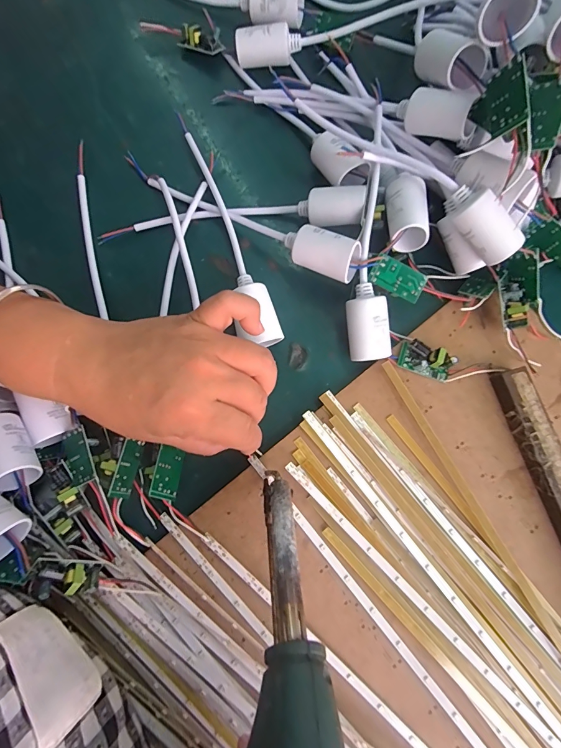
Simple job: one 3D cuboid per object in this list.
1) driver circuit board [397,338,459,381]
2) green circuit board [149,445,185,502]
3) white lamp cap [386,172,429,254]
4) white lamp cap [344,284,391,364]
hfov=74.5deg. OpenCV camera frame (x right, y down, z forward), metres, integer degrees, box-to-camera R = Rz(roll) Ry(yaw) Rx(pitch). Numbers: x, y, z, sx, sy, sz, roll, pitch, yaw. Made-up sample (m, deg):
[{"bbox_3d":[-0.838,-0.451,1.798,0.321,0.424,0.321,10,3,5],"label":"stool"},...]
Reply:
[{"bbox_3d":[0.106,-0.010,0.267,0.037,0.014,0.020,20,79,4],"label":"driver circuit board"},{"bbox_3d":[-0.075,0.066,0.246,0.004,0.021,0.033,-17,54,35],"label":"green circuit board"},{"bbox_3d":[0.088,-0.113,0.251,0.028,0.023,0.046,2,78,0],"label":"white lamp cap"},{"bbox_3d":[0.061,-0.037,0.261,0.030,0.023,0.051,-9,101,5],"label":"white lamp cap"}]

